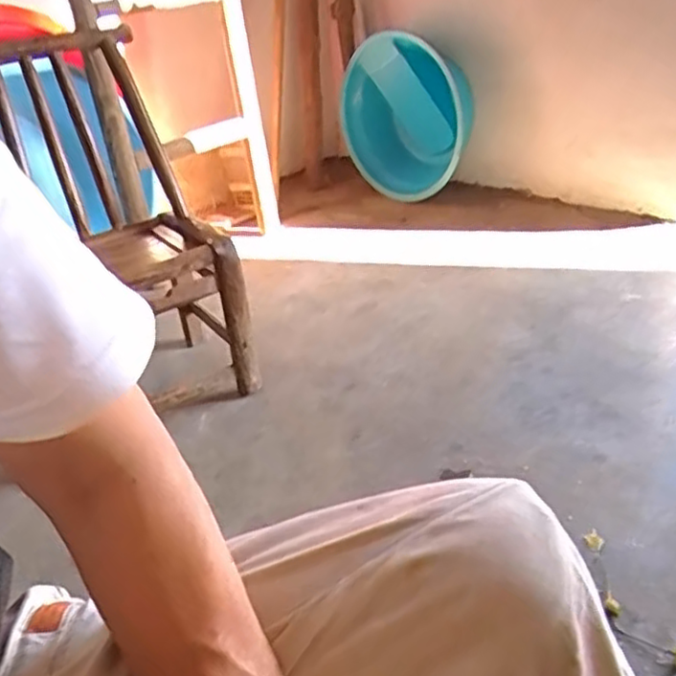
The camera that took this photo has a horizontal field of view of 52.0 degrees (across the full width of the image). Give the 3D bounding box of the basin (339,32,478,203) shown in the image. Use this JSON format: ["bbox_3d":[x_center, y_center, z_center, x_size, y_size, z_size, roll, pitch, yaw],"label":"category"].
[{"bbox_3d":[0.168,-0.585,1.802,0.163,0.384,0.410,-18,33,-20],"label":"basin"}]

